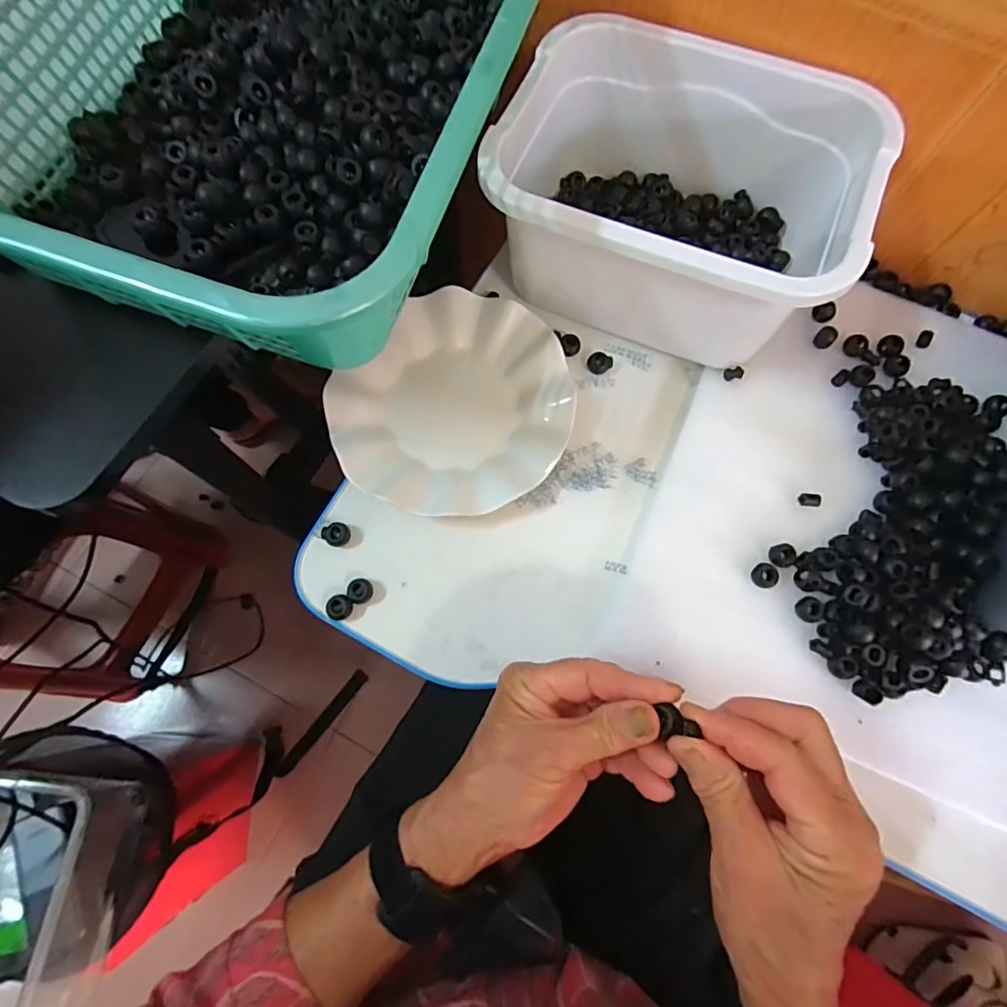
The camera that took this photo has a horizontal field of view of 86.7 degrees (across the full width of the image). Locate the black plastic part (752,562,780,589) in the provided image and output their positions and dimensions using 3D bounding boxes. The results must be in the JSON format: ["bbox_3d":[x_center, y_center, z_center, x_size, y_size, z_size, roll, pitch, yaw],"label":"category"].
[{"bbox_3d":[0.186,0.051,0.378,0.016,0.007,0.018,12,75,2],"label":"black plastic part"}]

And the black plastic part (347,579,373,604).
[{"bbox_3d":[-0.101,0.062,0.378,0.017,0.014,0.017,0,75,-1],"label":"black plastic part"}]

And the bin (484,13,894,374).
[{"bbox_3d":[0.122,-0.221,0.403,0.247,0.120,0.186,22,76,5],"label":"bin"}]

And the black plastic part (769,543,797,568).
[{"bbox_3d":[0.200,0.038,0.381,0.017,0.004,0.017,0,75,-1],"label":"black plastic part"}]

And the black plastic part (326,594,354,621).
[{"bbox_3d":[-0.115,0.073,0.375,0.016,0.013,0.018,27,76,6],"label":"black plastic part"}]

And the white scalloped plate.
[{"bbox_3d":[-0.034,-0.074,0.409,0.164,0.021,0.180,0,75,-1],"label":"white scalloped plate"}]

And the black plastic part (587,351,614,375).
[{"bbox_3d":[0.078,-0.114,0.433,0.018,0.009,0.017,0,75,-1],"label":"black plastic part"}]

